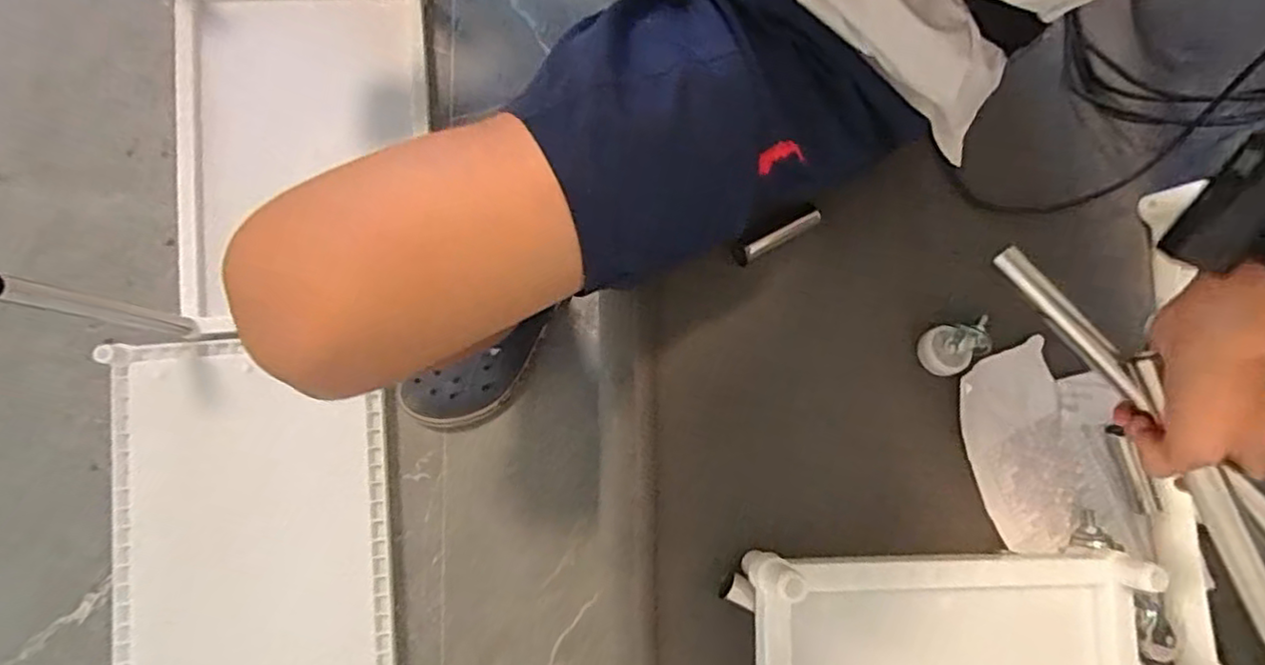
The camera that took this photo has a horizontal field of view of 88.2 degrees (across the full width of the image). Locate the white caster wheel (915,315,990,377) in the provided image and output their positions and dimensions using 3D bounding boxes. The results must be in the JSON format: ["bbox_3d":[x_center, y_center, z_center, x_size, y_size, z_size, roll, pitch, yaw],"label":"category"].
[{"bbox_3d":[0.264,0.013,0.540,0.061,0.024,0.041,-9,80,-2],"label":"white caster wheel"}]

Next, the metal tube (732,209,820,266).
[{"bbox_3d":[0.115,-0.076,0.513,0.075,0.016,0.015,-27,81,-6],"label":"metal tube"}]

